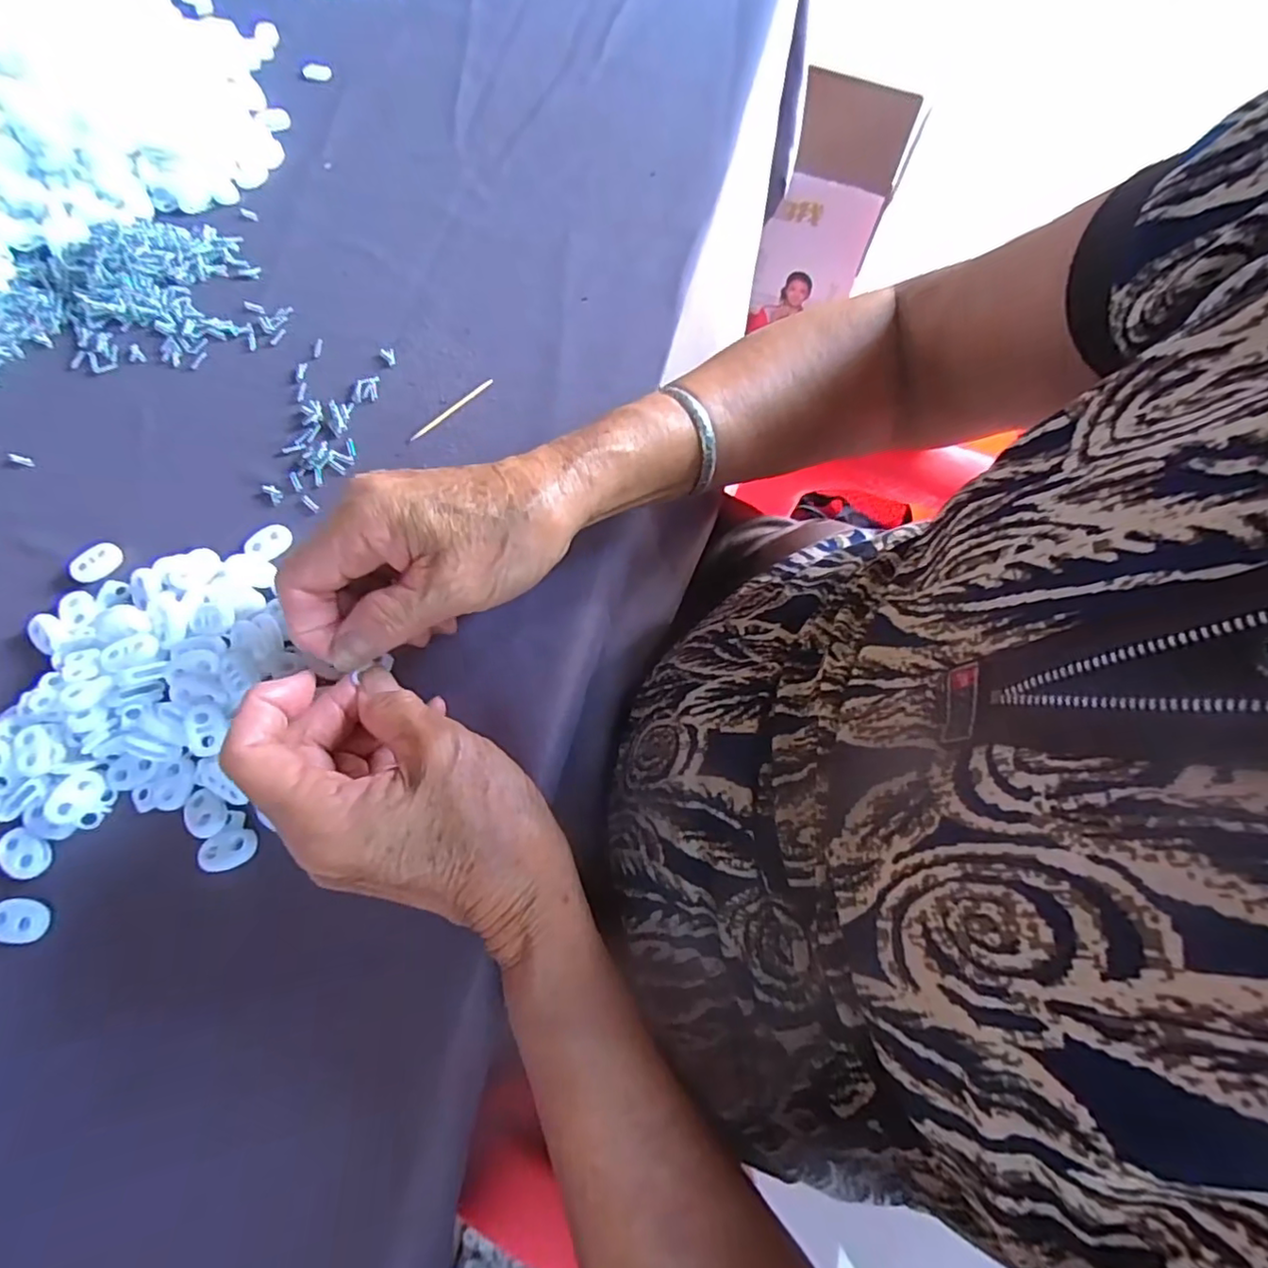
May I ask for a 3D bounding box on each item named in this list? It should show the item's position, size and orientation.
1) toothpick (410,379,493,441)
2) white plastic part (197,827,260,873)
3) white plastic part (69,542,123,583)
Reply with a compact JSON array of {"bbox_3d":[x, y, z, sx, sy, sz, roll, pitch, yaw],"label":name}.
[{"bbox_3d":[-0.103,-0.128,0.346,0.004,0.004,0.058,43,73,13],"label":"toothpick"},{"bbox_3d":[-0.168,0.089,0.254,0.021,0.004,0.015,-8,70,-6],"label":"white plastic part"},{"bbox_3d":[-0.264,-0.035,0.302,0.013,0.007,0.023,31,71,9],"label":"white plastic part"}]

